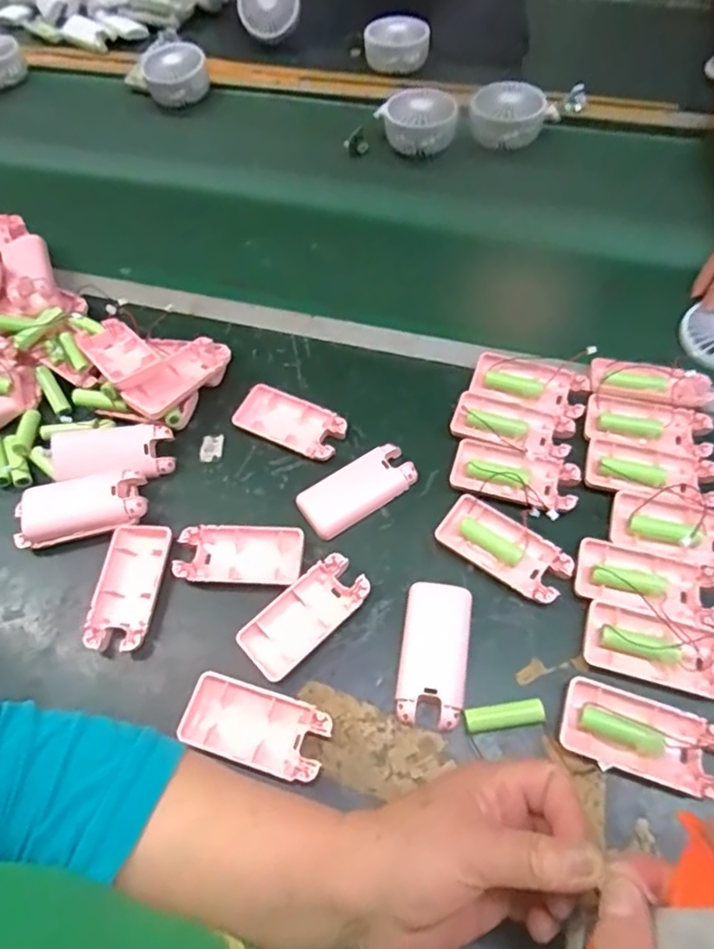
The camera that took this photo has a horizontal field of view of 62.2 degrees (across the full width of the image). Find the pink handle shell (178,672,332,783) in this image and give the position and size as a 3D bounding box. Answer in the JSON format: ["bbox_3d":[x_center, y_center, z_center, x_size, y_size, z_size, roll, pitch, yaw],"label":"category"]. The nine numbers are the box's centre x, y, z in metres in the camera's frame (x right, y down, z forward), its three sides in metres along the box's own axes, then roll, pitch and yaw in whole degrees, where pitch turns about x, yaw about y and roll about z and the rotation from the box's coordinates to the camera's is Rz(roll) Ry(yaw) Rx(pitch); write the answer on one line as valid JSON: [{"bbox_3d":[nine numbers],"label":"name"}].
[{"bbox_3d":[-0.066,0.165,0.387,0.094,0.011,0.047,13,61,12],"label":"pink handle shell"}]

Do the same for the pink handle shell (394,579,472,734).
[{"bbox_3d":[0.053,0.119,0.400,0.045,0.011,0.092,6,60,8],"label":"pink handle shell"}]

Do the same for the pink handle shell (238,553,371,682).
[{"bbox_3d":[-0.037,0.100,0.421,0.094,0.012,0.044,-40,64,-18],"label":"pink handle shell"}]

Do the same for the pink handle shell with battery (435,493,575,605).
[{"bbox_3d":[0.108,0.055,0.436,0.094,0.012,0.043,31,66,21],"label":"pink handle shell with battery"}]

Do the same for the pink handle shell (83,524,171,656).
[{"bbox_3d":[-0.172,0.085,0.446,0.046,0.018,0.095,1,59,5],"label":"pink handle shell"}]

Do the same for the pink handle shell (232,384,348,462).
[{"bbox_3d":[-0.057,-0.044,0.509,0.095,0.015,0.047,22,63,17],"label":"pink handle shell"}]

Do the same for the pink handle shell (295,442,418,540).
[{"bbox_3d":[0.000,0.011,0.472,0.093,0.012,0.044,-31,62,-13],"label":"pink handle shell"}]

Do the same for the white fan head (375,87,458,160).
[{"bbox_3d":[0.073,-0.429,0.724,0.080,0.053,0.080,-21,60,-8],"label":"white fan head"}]

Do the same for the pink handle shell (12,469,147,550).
[{"bbox_3d":[-0.220,0.027,0.471,0.104,0.028,0.045,-9,59,-1],"label":"pink handle shell"}]

